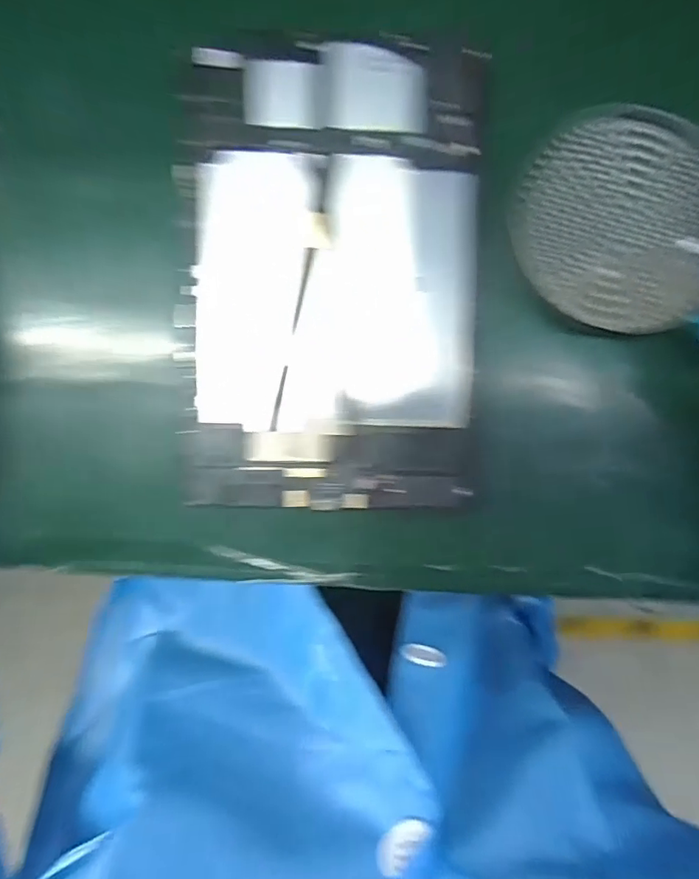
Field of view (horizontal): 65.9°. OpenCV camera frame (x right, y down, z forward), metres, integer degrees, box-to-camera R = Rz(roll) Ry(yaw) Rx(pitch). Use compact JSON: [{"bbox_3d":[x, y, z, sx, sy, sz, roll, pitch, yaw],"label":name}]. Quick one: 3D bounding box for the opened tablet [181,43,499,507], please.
[{"bbox_3d":[-0.009,-0.081,0.277,0.149,0.010,0.229,1,94,-1],"label":"opened tablet"}]

